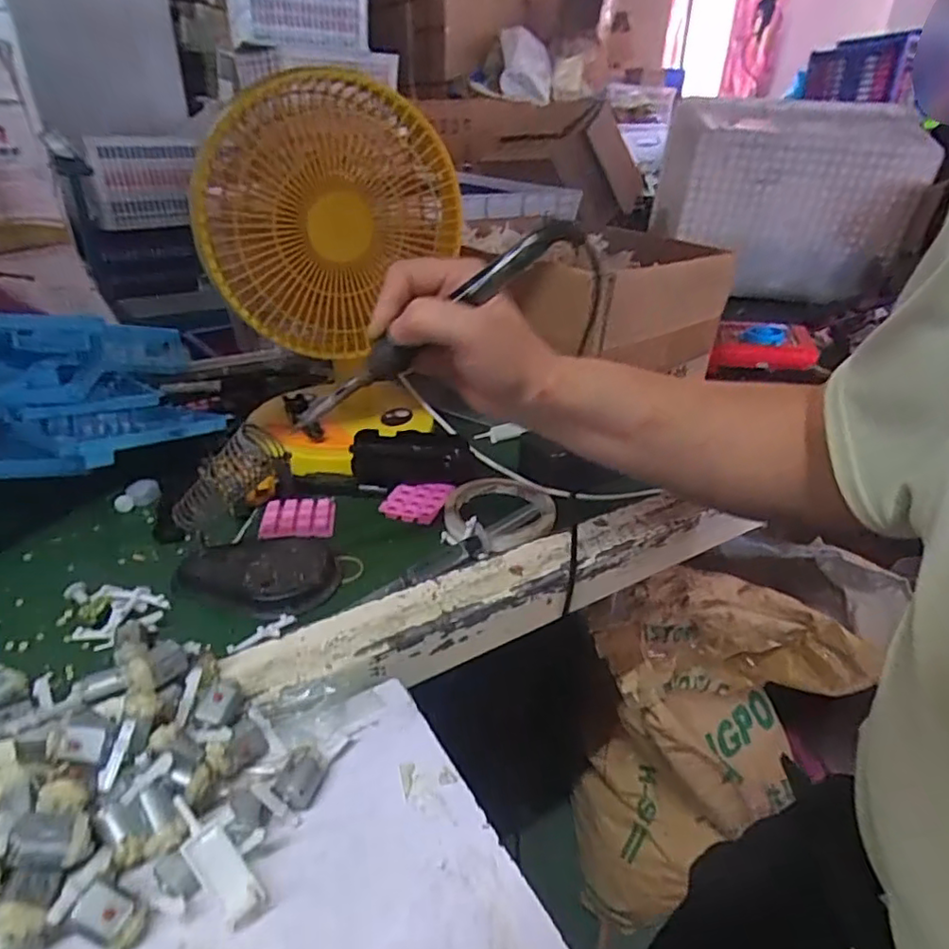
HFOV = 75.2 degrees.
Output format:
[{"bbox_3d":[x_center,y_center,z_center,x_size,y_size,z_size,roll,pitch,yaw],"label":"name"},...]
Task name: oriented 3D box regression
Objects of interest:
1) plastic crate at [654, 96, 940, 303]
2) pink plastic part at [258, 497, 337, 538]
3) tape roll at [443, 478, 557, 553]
[{"bbox_3d":[0.590,-0.547,1.210,0.404,0.294,0.267,4,30,4],"label":"plastic crate"},{"bbox_3d":[-0.148,0.036,0.517,0.058,0.007,0.049,-4,32,-8],"label":"pink plastic part"},{"bbox_3d":[0.020,0.031,0.528,0.094,0.018,0.101,1,32,-1],"label":"tape roll"}]

